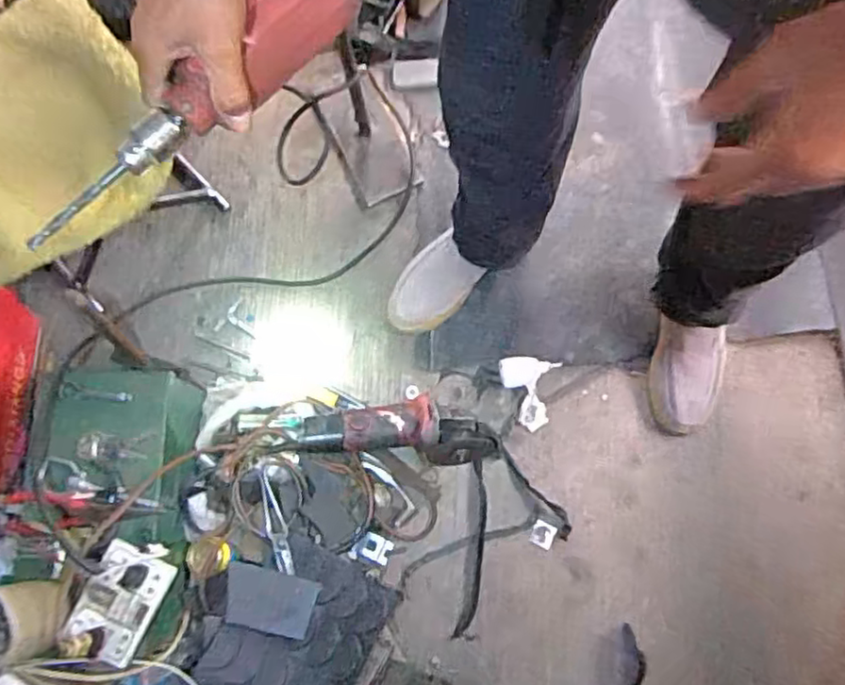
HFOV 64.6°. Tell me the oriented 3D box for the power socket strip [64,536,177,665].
[{"bbox_3d":[-0.329,0.277,0.726,0.075,0.036,0.116,20,75,7],"label":"power socket strip"}]

